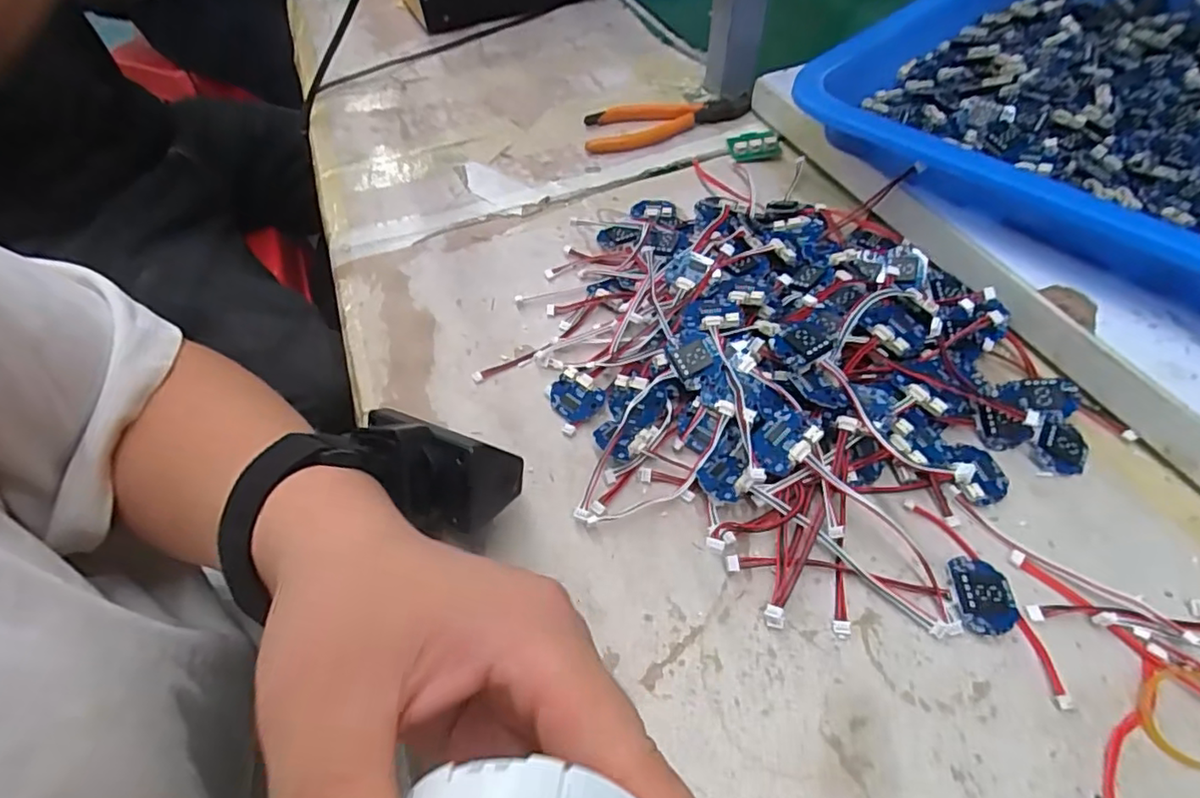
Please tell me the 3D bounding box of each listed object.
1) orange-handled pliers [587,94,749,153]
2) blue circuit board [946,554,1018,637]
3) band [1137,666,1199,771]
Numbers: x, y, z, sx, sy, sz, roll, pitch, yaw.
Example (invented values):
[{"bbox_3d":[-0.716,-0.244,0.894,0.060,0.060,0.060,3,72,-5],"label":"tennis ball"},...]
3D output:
[{"bbox_3d":[0.055,-0.214,0.452,0.134,0.010,0.056,-10,52,-4],"label":"orange-handled pliers"},{"bbox_3d":[0.146,0.075,0.225,0.022,0.006,0.029,2,52,5],"label":"blue circuit board"},{"bbox_3d":[0.199,0.107,0.198,0.032,0.004,0.031,-9,52,-3],"label":"band"}]

